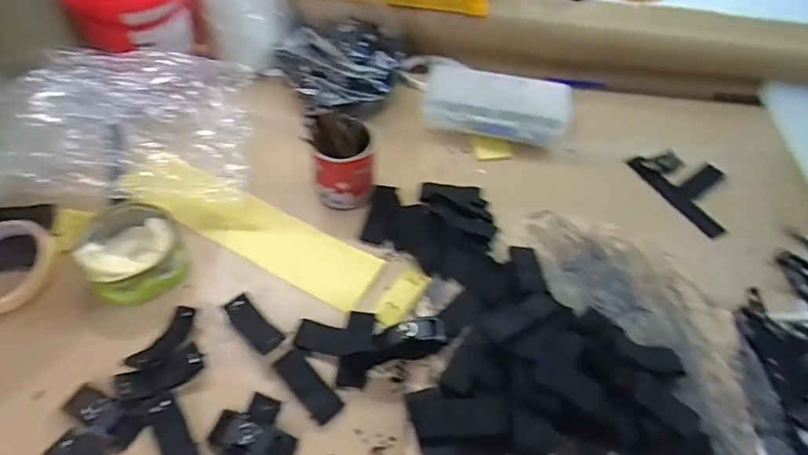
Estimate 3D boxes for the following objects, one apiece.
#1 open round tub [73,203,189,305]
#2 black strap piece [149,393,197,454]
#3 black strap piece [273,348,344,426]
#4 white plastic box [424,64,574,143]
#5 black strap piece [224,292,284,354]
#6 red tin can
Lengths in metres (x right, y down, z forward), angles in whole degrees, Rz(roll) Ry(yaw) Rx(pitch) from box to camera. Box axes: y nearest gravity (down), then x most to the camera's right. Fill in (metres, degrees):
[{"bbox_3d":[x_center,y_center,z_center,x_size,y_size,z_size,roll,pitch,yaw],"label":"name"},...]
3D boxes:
[{"bbox_3d":[-0.238,0.021,0.451,0.079,0.043,0.089,-21,54,-19],"label":"open round tub"},{"bbox_3d":[-0.167,0.150,0.368,0.021,0.006,0.066,-24,55,-21],"label":"black strap piece"},{"bbox_3d":[-0.075,0.122,0.400,0.024,0.004,0.063,-34,59,-27],"label":"black strap piece"},{"bbox_3d":[0.108,-0.145,0.597,0.165,0.060,0.069,11,51,6],"label":"white plastic box"},{"bbox_3d":[-0.127,0.081,0.429,0.023,0.007,0.058,-37,61,-28],"label":"black strap piece"},{"bbox_3d":[-0.061,-0.071,0.512,0.059,0.078,0.070,-4,51,-6],"label":"red tin can"}]

